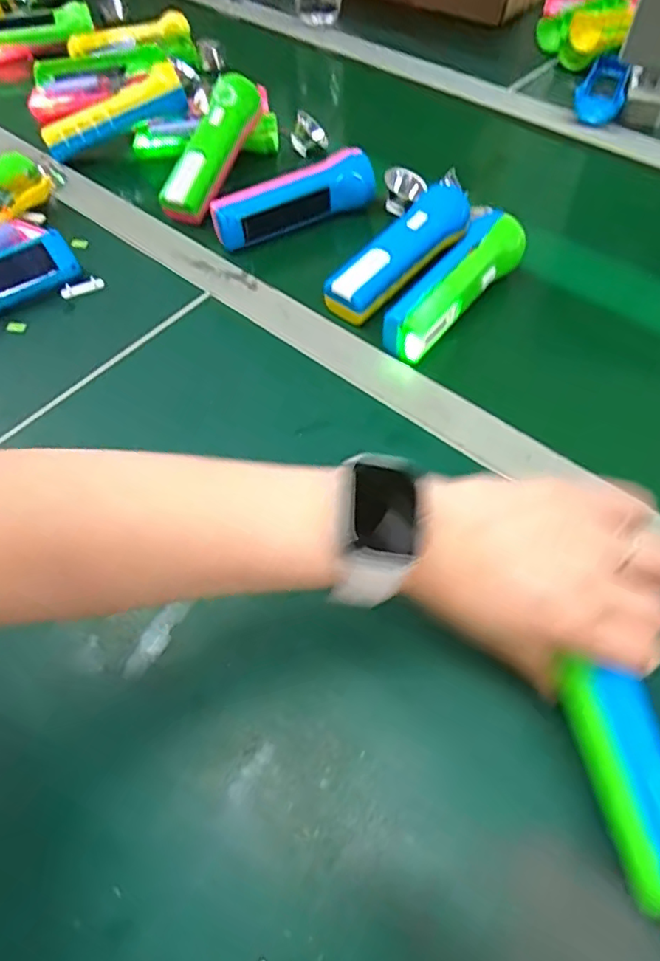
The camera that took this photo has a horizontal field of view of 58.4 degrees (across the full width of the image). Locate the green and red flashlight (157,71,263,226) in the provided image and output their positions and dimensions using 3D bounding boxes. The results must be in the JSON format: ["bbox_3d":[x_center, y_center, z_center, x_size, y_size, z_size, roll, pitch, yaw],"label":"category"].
[{"bbox_3d":[-0.115,-0.334,0.586,0.035,0.035,0.169,19,76,14],"label":"green and red flashlight"}]

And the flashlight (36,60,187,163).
[{"bbox_3d":[-0.222,-0.382,0.612,0.151,0.039,0.031,-36,65,-16],"label":"flashlight"}]

